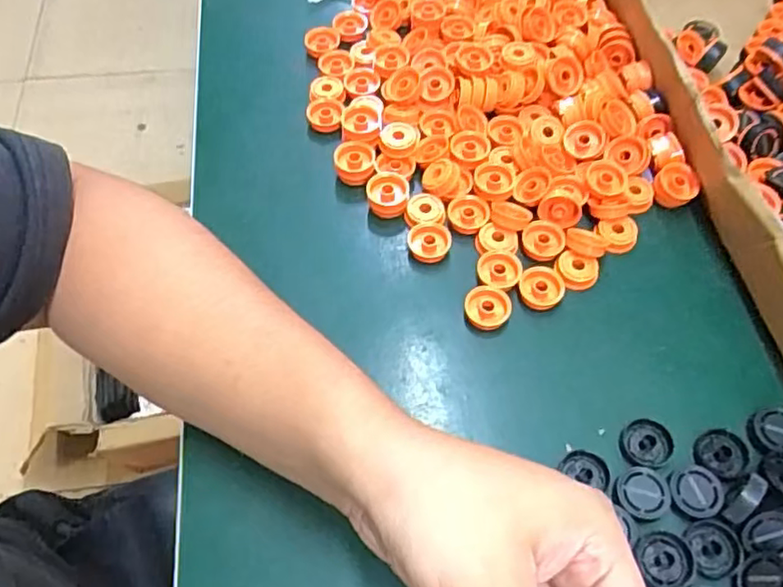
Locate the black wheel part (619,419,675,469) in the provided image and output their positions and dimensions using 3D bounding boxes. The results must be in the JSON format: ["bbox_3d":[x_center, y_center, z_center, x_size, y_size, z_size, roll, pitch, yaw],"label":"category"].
[{"bbox_3d":[0.130,0.077,0.331,0.024,0.007,0.024,-1,60,1],"label":"black wheel part"}]

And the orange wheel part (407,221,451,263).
[{"bbox_3d":[0.023,-0.031,0.393,0.025,0.008,0.024,-1,60,1],"label":"orange wheel part"}]

